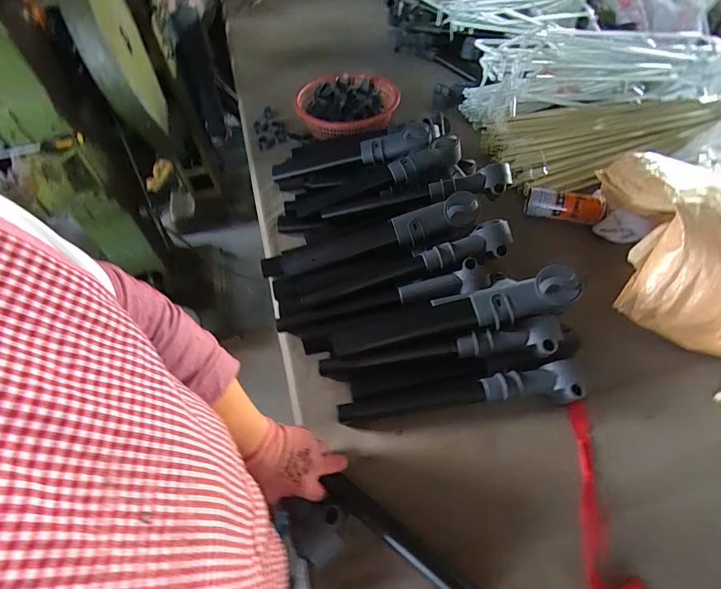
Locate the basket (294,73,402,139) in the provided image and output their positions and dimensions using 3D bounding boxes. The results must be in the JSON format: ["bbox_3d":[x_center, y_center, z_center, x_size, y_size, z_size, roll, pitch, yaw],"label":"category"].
[{"bbox_3d":[-0.036,-0.567,1.125,0.299,0.091,0.286,2,53,5],"label":"basket"}]

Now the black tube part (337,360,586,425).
[{"bbox_3d":[0.154,0.160,0.593,0.380,0.050,0.057,-4,53,0],"label":"black tube part"}]

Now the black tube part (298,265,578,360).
[{"bbox_3d":[0.117,0.035,0.621,0.448,0.043,0.082,-14,53,10],"label":"black tube part"}]

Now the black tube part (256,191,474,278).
[{"bbox_3d":[0.001,-0.104,0.747,0.458,0.052,0.075,-14,53,12],"label":"black tube part"}]

